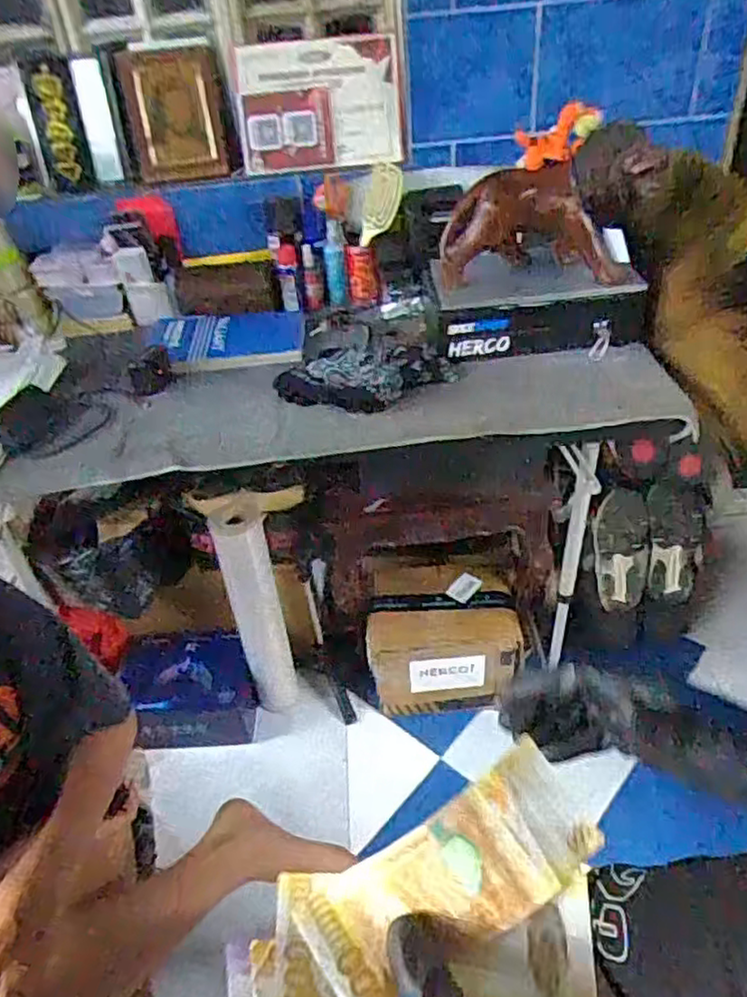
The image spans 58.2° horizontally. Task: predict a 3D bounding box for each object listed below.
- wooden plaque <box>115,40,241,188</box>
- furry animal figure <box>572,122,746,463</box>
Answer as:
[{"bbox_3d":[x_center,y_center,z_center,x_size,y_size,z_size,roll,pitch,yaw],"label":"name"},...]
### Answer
[{"bbox_3d":[-0.367,-0.723,1.263,0.182,0.225,0.025,-12,19,-7],"label":"wooden plaque"},{"bbox_3d":[0.535,-0.345,1.072,0.195,0.556,0.181,-17,18,41],"label":"furry animal figure"}]

